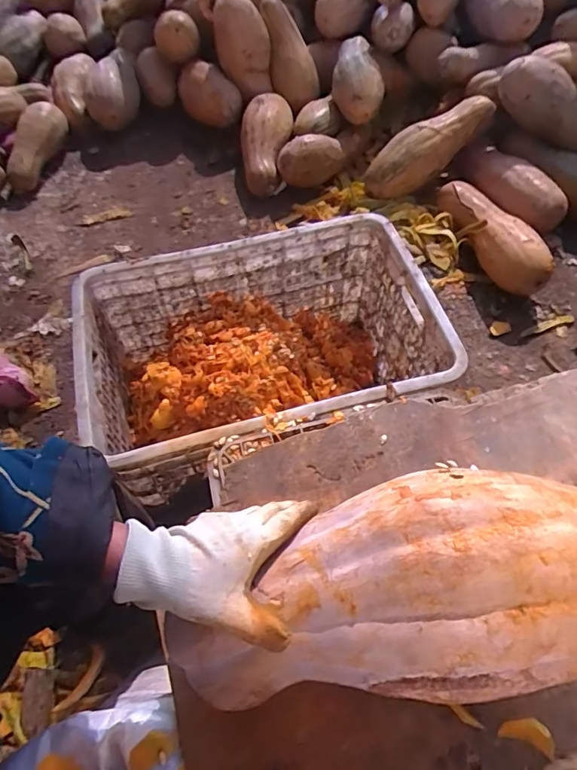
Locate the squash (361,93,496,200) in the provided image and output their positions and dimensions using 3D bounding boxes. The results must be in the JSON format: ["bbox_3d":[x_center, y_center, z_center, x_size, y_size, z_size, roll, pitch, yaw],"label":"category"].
[{"bbox_3d":[0.345,-0.586,1.170,0.346,0.113,0.119,-34,61,7],"label":"squash"}]

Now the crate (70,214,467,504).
[{"bbox_3d":[-0.040,-0.030,0.794,0.516,0.246,0.341,-13,59,-7],"label":"crate"}]

